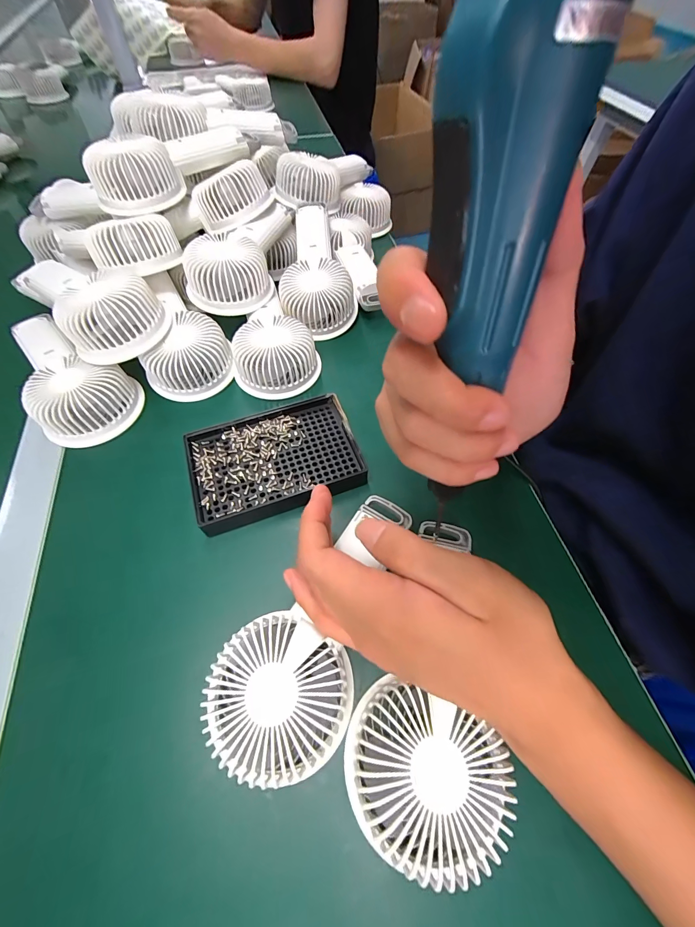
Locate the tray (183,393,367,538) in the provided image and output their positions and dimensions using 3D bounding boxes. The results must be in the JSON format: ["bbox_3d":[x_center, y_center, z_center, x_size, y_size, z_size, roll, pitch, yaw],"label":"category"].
[{"bbox_3d":[-0.061,-0.004,0.285,0.137,0.016,0.096,-18,62,-11],"label":"tray"}]

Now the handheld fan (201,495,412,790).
[{"bbox_3d":[-0.014,0.097,0.225,0.077,0.048,0.175,25,63,13],"label":"handheld fan"}]

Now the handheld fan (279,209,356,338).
[{"bbox_3d":[-0.038,-0.227,0.380,0.079,0.036,0.168,-7,77,-5],"label":"handheld fan"}]

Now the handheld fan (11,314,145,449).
[{"bbox_3d":[-0.276,-0.088,0.324,0.171,0.043,0.085,38,66,19],"label":"handheld fan"}]

